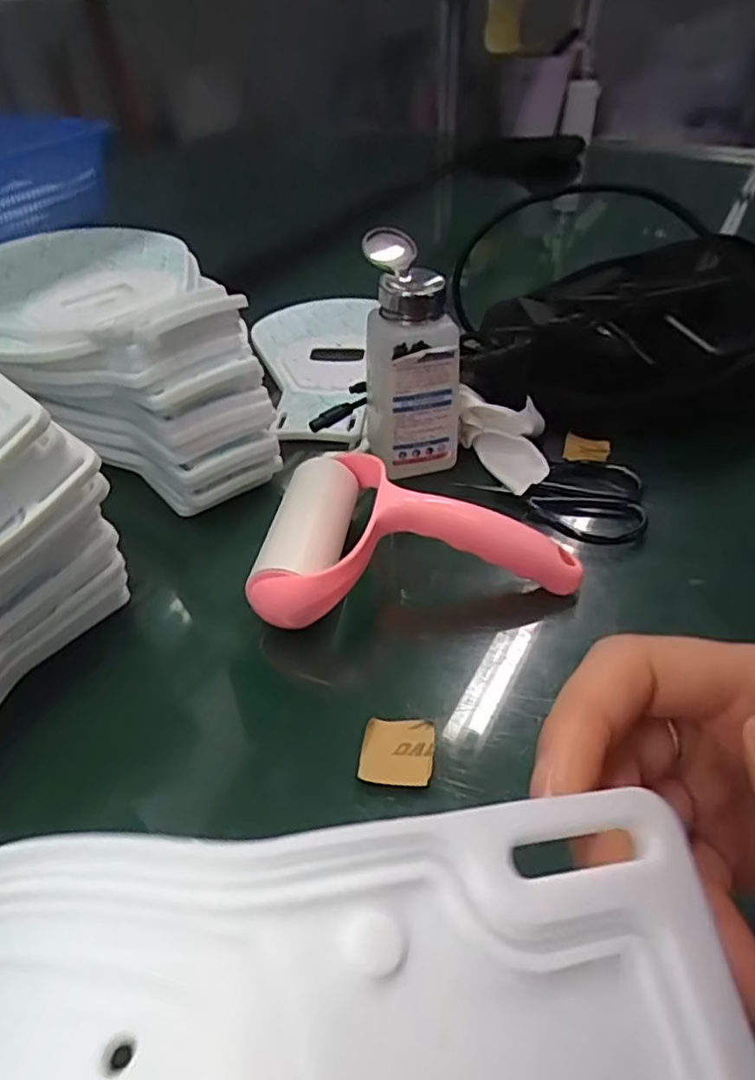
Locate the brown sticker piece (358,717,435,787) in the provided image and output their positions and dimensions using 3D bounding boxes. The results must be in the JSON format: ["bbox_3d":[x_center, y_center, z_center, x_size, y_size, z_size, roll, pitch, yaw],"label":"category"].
[{"bbox_3d":[0.009,0.096,0.295,0.032,0.004,0.031,4,41,6],"label":"brown sticker piece"}]

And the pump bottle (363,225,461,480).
[{"bbox_3d":[0.024,-0.118,0.424,0.063,0.135,0.065,-8,42,-7],"label":"pump bottle"}]

